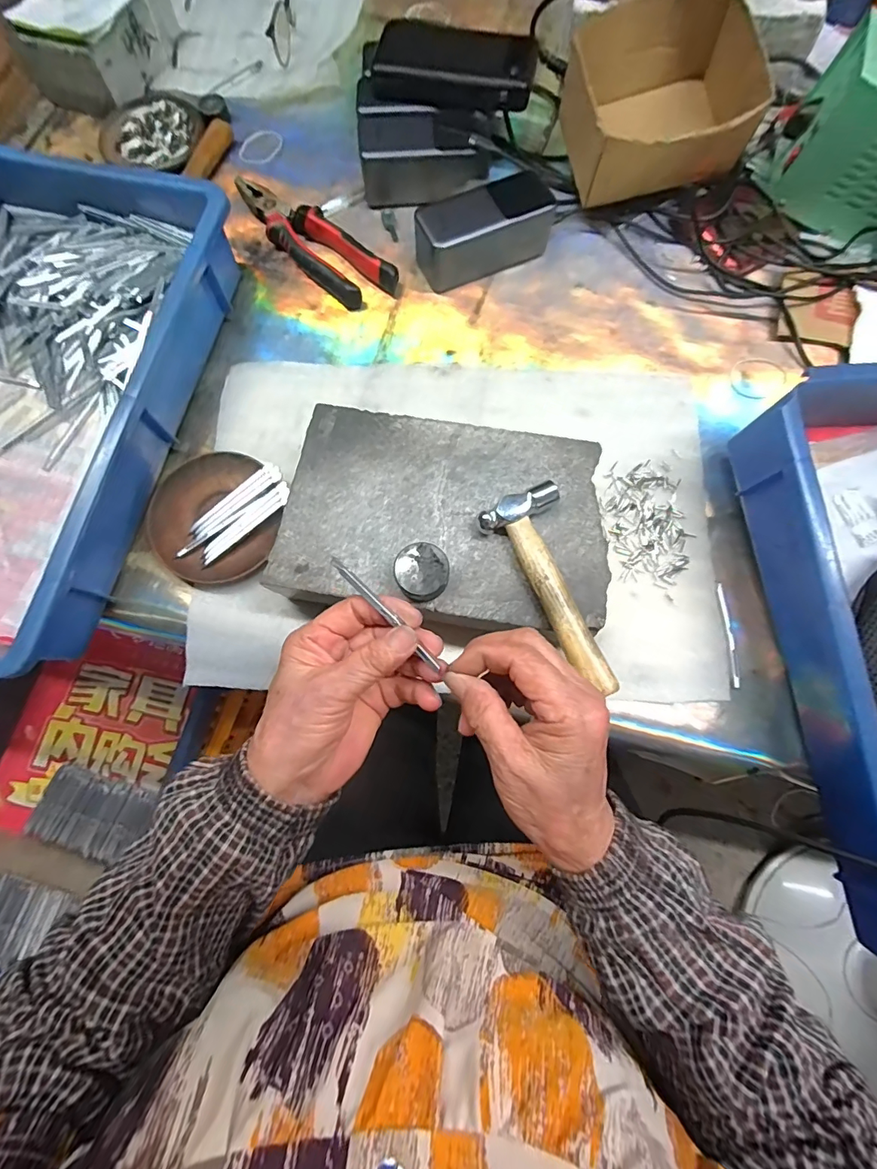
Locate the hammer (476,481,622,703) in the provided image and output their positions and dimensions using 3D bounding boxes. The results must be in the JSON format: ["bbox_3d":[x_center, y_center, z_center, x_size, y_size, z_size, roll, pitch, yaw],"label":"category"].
[{"bbox_3d":[0.091,0.000,0.321,0.056,0.021,0.147,-30,79,-7],"label":"hammer"}]

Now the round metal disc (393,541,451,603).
[{"bbox_3d":[-0.012,-0.008,0.324,0.037,0.022,0.038,0,76,0],"label":"round metal disc"}]

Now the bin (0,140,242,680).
[{"bbox_3d":[-0.364,-0.170,0.396,0.280,0.079,0.427,15,77,3],"label":"bin"}]

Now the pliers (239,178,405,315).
[{"bbox_3d":[-0.134,-0.354,0.470,0.212,0.026,0.053,42,80,9],"label":"pliers"}]

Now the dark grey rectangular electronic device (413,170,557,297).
[{"bbox_3d":[0.045,-0.345,0.451,0.127,0.054,0.057,-27,78,-7],"label":"dark grey rectangular electronic device"}]

